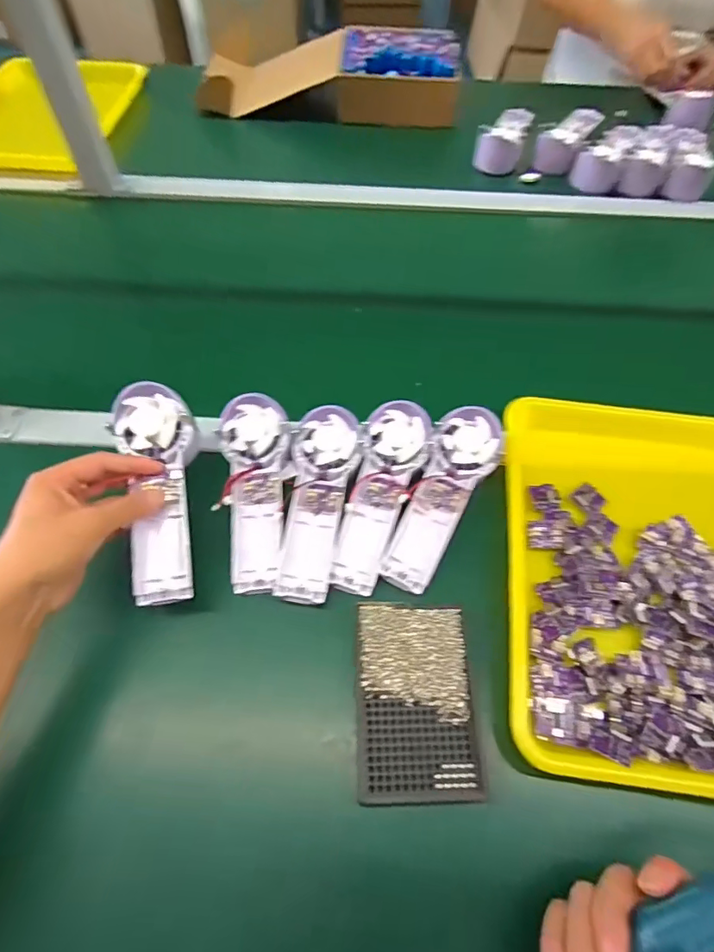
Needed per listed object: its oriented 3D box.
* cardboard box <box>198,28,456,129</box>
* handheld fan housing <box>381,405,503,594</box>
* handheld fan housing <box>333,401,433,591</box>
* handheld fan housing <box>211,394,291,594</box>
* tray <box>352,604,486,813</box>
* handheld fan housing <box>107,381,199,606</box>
[{"bbox_3d":[-0.047,-0.682,0.876,0.439,0.091,0.164,-8,60,-5],"label":"cardboard box"},{"bbox_3d":[0.078,0.019,0.459,0.056,0.025,0.176,24,76,13],"label":"handheld fan housing"},{"bbox_3d":[0.020,0.017,0.459,0.056,0.023,0.175,16,76,9],"label":"handheld fan housing"},{"bbox_3d":[-0.093,0.013,0.453,0.060,0.029,0.177,-2,75,-2],"label":"handheld fan housing"},{"bbox_3d":[0.044,0.166,0.382,0.087,0.013,0.137,-1,60,-1],"label":"tray"},{"bbox_3d":[-0.165,0.013,0.419,0.058,0.045,0.176,-6,81,-4],"label":"handheld fan housing"}]

